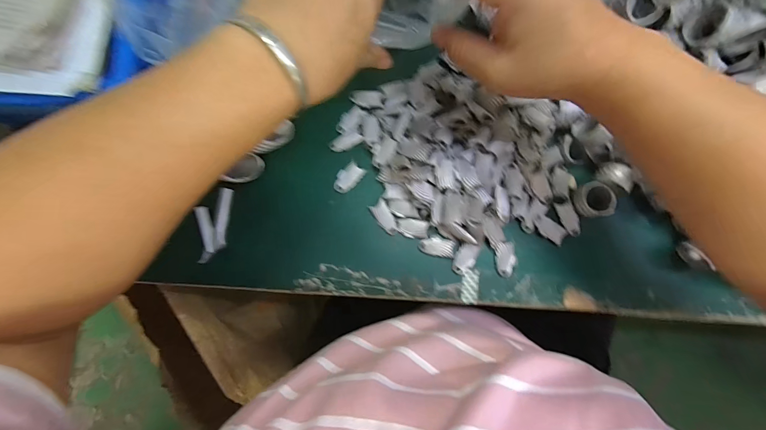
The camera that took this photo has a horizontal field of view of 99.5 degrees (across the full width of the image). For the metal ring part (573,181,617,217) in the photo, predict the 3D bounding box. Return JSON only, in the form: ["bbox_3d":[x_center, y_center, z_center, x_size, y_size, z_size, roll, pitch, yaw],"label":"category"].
[{"bbox_3d":[0.183,-0.013,0.280,0.026,0.015,0.029,5,82,1],"label":"metal ring part"}]

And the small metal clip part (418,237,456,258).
[{"bbox_3d":[0.047,0.027,0.279,0.030,0.004,0.015,13,82,2],"label":"small metal clip part"}]

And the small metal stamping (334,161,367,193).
[{"bbox_3d":[-0.031,-0.034,0.288,0.030,0.004,0.018,-43,84,-5],"label":"small metal stamping"}]

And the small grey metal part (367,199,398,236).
[{"bbox_3d":[0.002,0.002,0.281,0.015,0.004,0.031,-31,83,-4],"label":"small grey metal part"}]

